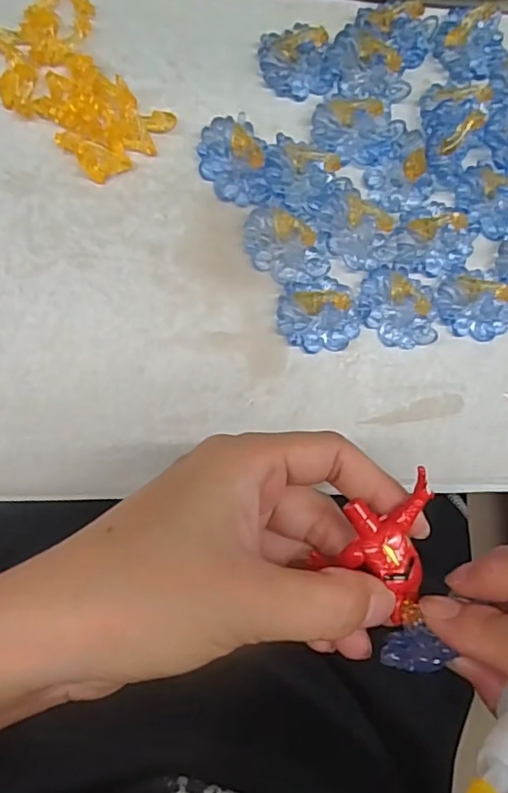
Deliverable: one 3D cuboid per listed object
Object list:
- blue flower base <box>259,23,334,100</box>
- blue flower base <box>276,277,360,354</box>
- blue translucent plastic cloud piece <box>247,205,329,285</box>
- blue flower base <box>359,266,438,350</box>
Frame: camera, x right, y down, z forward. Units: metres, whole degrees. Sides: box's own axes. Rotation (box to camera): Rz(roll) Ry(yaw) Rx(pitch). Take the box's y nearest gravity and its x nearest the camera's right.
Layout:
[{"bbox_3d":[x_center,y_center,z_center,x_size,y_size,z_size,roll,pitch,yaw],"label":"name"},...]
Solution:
[{"bbox_3d":[0.018,-0.144,0.237,0.030,0.008,0.028,-14,88,-9],"label":"blue flower base"},{"bbox_3d":[0.027,-0.034,0.231,0.034,0.007,0.029,-8,87,-9],"label":"blue flower base"},{"bbox_3d":[0.013,-0.063,0.230,0.029,0.005,0.033,-18,89,-10],"label":"blue translucent plastic cloud piece"},{"bbox_3d":[0.062,-0.038,0.237,0.034,0.005,0.032,1,86,-9],"label":"blue flower base"}]

